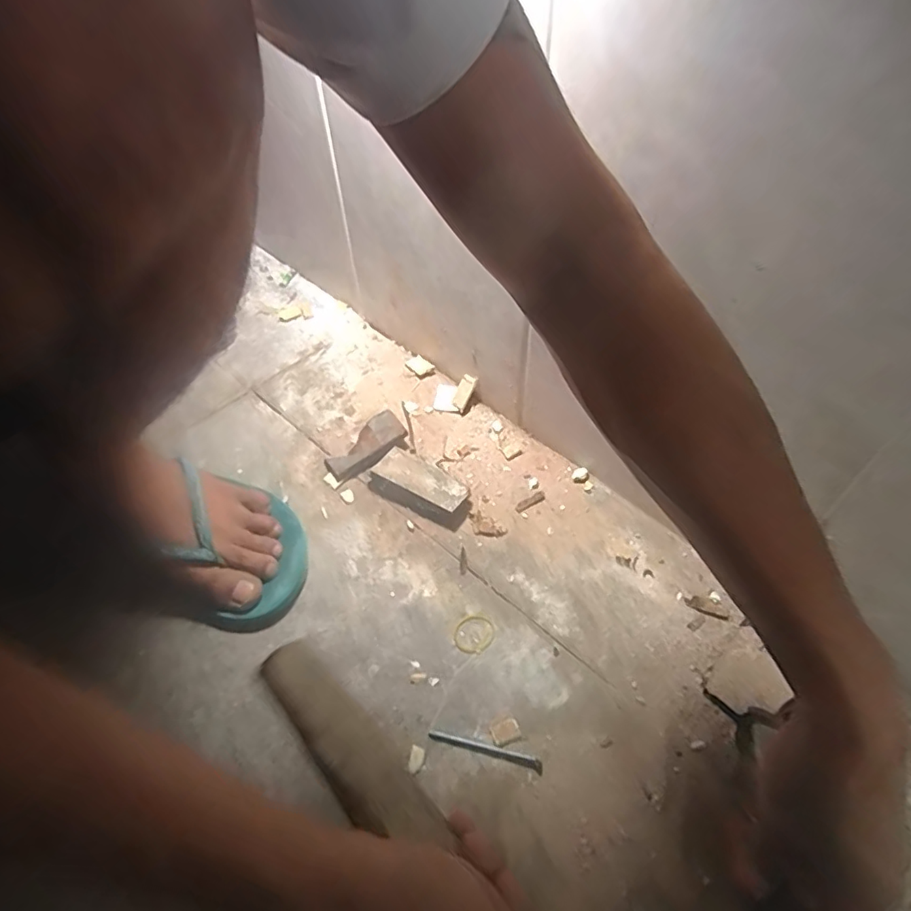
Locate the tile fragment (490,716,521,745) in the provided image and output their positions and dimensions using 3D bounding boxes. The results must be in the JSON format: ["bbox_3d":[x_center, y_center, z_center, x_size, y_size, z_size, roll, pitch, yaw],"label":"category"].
[{"bbox_3d":[0.034,0.186,0.365,0.019,0.004,0.013,-21,53,-15],"label":"tile fragment"}]

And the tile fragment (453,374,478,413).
[{"bbox_3d":[0.009,-0.064,0.553,0.016,0.006,0.037,23,92,19],"label":"tile fragment"}]

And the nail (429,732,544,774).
[{"bbox_3d":[0.020,0.195,0.358,0.076,0.004,0.007,12,52,11],"label":"nail"}]

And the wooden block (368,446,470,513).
[{"bbox_3d":[-0.030,0.025,0.488,0.085,0.021,0.038,25,56,20],"label":"wooden block"}]

